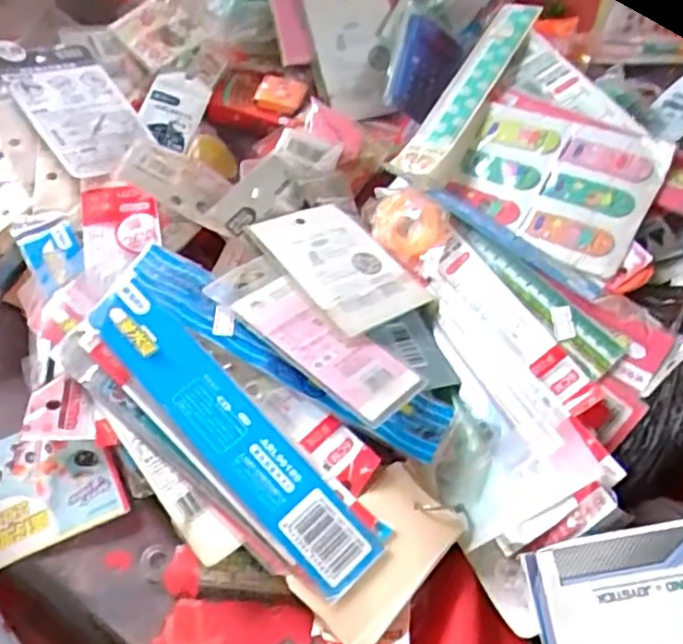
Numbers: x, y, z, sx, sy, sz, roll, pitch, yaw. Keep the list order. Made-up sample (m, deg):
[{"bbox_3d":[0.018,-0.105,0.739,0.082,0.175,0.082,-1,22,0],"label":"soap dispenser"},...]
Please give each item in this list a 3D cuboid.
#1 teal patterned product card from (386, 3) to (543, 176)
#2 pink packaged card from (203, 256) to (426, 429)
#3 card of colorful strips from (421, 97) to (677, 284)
[{"bbox_3d":[0.111,-0.204,0.590,0.040,0.009,0.239,17,59,27],"label":"teal patterned product card"},{"bbox_3d":[-0.019,0.010,0.434,0.142,0.008,0.053,36,47,18],"label":"pink packaged card"},{"bbox_3d":[0.152,-0.109,0.518,0.156,0.012,0.117,27,74,31],"label":"card of colorful strips"}]

